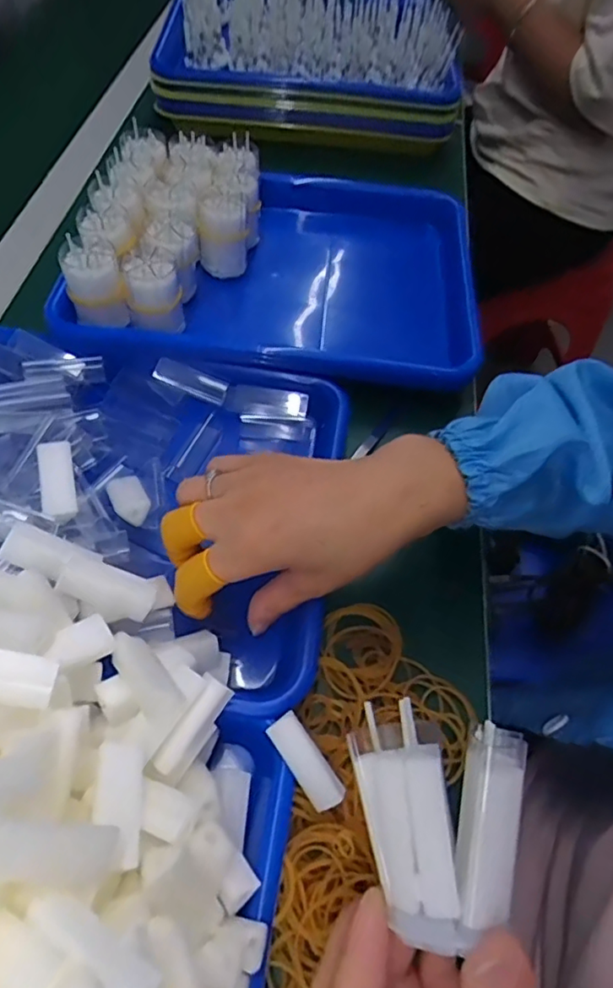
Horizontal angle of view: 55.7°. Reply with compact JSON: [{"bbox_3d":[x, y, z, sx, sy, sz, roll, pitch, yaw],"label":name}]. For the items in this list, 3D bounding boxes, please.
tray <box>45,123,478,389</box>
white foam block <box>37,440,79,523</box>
[{"bbox_3d":[-0.018,-0.201,0.502,0.325,0.096,0.255,6,57,1],"label":"tray"},{"bbox_3d":[-0.141,-0.008,0.329,0.018,0.010,0.049,-13,59,-12],"label":"white foam block"}]

